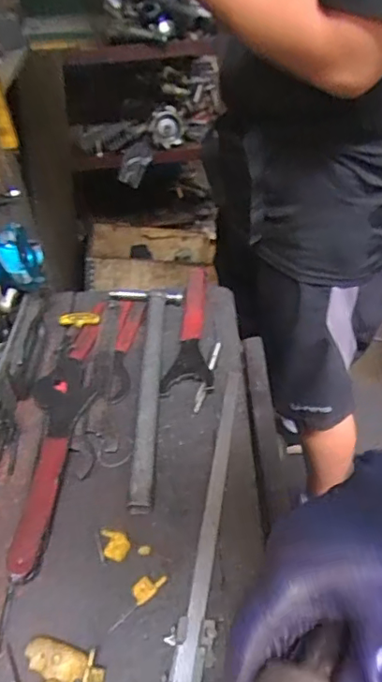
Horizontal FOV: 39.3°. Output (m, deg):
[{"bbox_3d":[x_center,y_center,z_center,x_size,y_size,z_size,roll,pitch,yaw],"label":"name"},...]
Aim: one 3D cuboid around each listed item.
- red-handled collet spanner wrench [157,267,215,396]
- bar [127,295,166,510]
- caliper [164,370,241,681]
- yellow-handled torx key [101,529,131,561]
[{"bbox_3d":[-0.008,-0.020,0.734,0.067,0.032,0.226,-3,44,1],"label":"red-handled collet spanner wrench"},{"bbox_3d":[-0.049,0.059,0.665,0.026,0.031,0.323,0,44,3],"label":"bar"},{"bbox_3d":[0.009,0.182,0.539,0.052,0.014,0.395,4,44,8],"label":"caliper"},{"bbox_3d":[-0.077,0.201,0.529,0.034,0.005,0.025,15,47,18],"label":"yellow-handled torx key"}]

